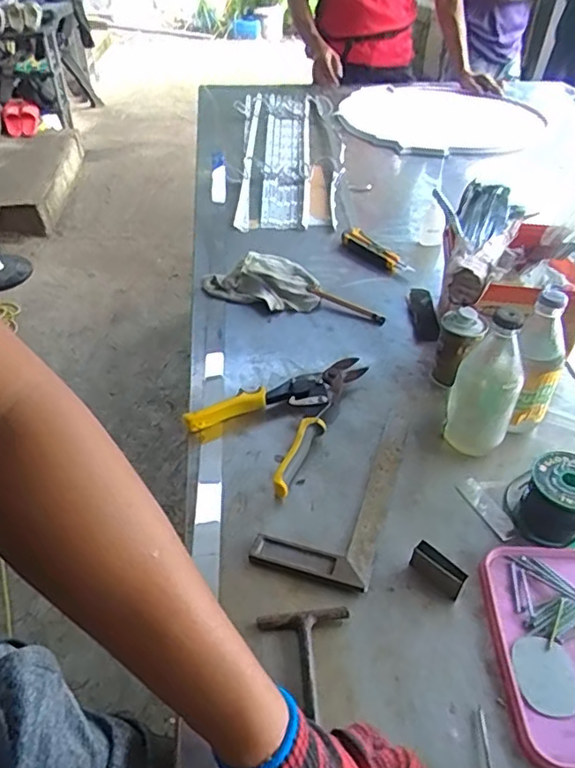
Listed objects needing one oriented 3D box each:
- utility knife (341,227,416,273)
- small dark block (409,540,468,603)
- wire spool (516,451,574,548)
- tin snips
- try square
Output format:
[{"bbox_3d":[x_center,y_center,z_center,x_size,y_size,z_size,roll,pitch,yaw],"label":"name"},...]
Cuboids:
[{"bbox_3d":[0.155,-0.228,0.992,0.025,0.029,0.169,-25,46,-26],"label":"utility knife"},{"bbox_3d":[0.138,0.168,0.526,0.050,0.030,0.015,32,50,32],"label":"small dark block"},{"bbox_3d":[0.267,0.114,0.562,0.066,0.065,0.065,0,40,0],"label":"wire spool"},{"bbox_3d":[0.011,0.026,0.696,0.149,0.028,0.220,30,49,31],"label":"tin snips"},{"bbox_3d":[0.057,0.103,0.616,0.109,0.012,0.241,13,42,14],"label":"try square"}]

